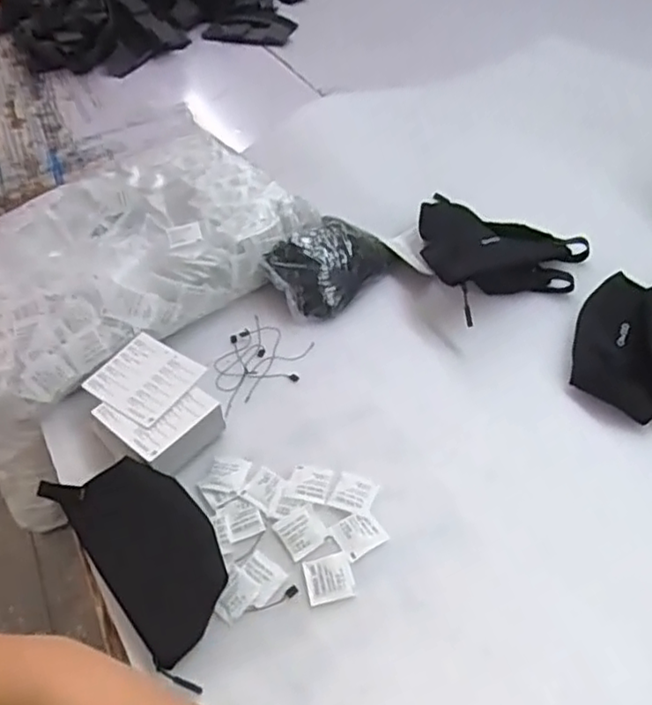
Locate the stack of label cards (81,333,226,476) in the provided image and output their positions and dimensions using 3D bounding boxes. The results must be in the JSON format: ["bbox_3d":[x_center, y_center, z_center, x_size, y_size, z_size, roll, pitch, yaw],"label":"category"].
[{"bbox_3d":[-0.176,0.056,0.705,0.146,0.047,0.106,32,58,31],"label":"stack of label cards"}]

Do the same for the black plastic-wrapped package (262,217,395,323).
[{"bbox_3d":[0.008,-0.109,0.825,0.147,0.070,0.093,-35,53,-23],"label":"black plastic-wrapped package"}]

